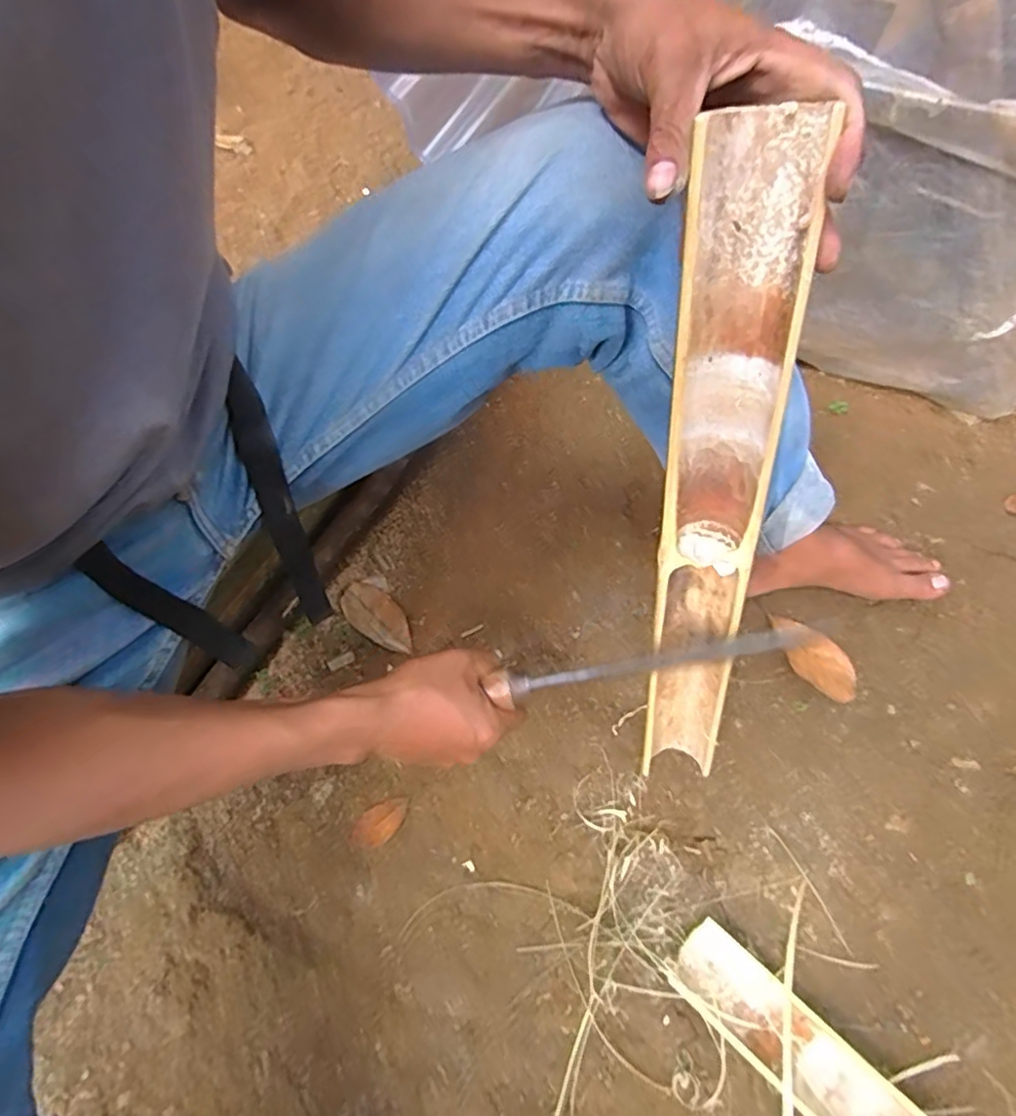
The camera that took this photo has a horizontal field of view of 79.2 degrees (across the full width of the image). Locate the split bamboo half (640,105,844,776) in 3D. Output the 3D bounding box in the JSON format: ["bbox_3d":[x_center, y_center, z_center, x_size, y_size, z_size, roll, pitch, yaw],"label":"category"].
[{"bbox_3d":[0.130,-0.002,0.416,0.060,0.487,0.040,-10,39,-4],"label":"split bamboo half"}]

